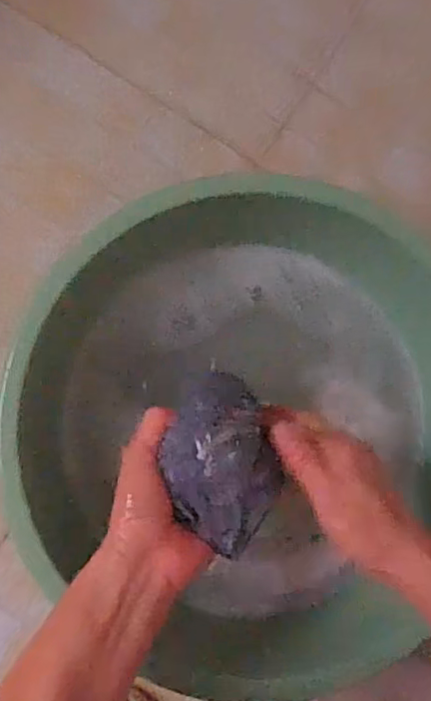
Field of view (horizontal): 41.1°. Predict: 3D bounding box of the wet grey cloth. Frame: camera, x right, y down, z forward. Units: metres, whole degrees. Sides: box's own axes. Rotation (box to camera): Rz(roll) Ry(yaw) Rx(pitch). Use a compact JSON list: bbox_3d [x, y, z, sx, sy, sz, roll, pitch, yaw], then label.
[{"bbox_3d":[0.005,0.067,0.359,0.069,0.047,0.105,-18,91,-8],"label":"wet grey cloth"}]

